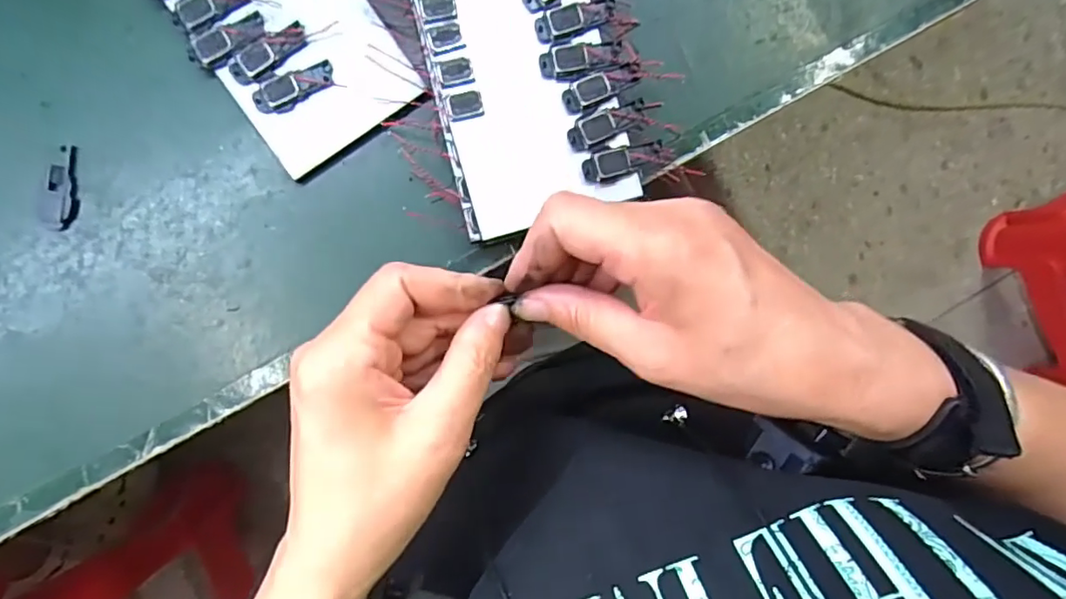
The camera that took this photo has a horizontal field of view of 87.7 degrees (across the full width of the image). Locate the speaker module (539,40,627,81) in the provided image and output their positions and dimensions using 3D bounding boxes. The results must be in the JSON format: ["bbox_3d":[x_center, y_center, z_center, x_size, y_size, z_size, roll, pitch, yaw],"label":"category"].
[{"bbox_3d":[0.024,-0.114,0.264,0.041,0.005,0.016,-10,91,-4],"label":"speaker module"}]

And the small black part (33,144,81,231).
[{"bbox_3d":[-0.228,-0.054,0.266,0.018,0.004,0.040,8,90,-4],"label":"small black part"}]

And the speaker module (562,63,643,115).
[{"bbox_3d":[0.034,-0.101,0.264,0.040,0.006,0.013,-26,92,-3],"label":"speaker module"}]

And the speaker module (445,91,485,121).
[{"bbox_3d":[-0.032,-0.091,0.259,0.017,0.004,0.012,-12,92,-4],"label":"speaker module"}]

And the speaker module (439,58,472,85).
[{"bbox_3d":[-0.036,-0.107,0.258,0.015,0.004,0.011,-14,92,-4],"label":"speaker module"}]

